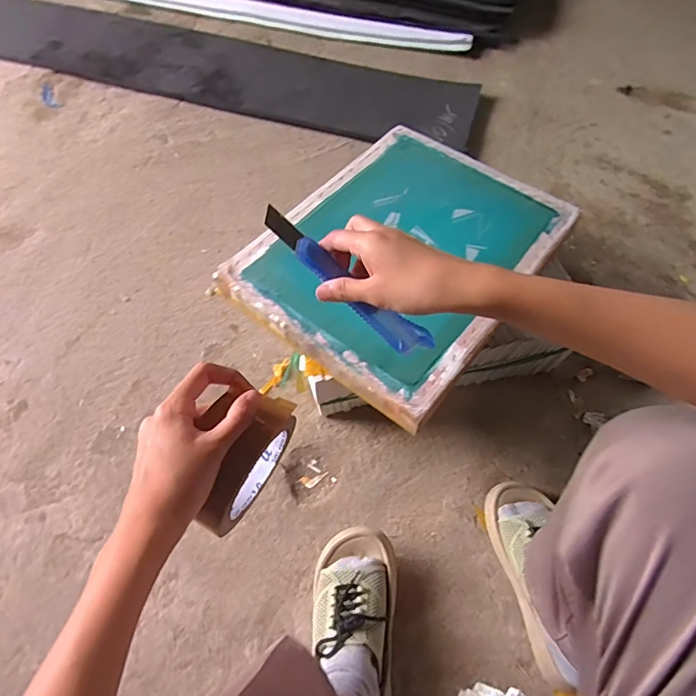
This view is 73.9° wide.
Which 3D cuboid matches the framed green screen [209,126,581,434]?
[{"bbox_3d":[0.084,-0.152,0.690,0.353,0.032,0.452,36,65,18],"label":"framed green screen"}]

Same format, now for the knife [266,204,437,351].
[{"bbox_3d":[0.000,-0.049,0.363,0.163,0.009,0.028,41,66,-6],"label":"knife"}]

